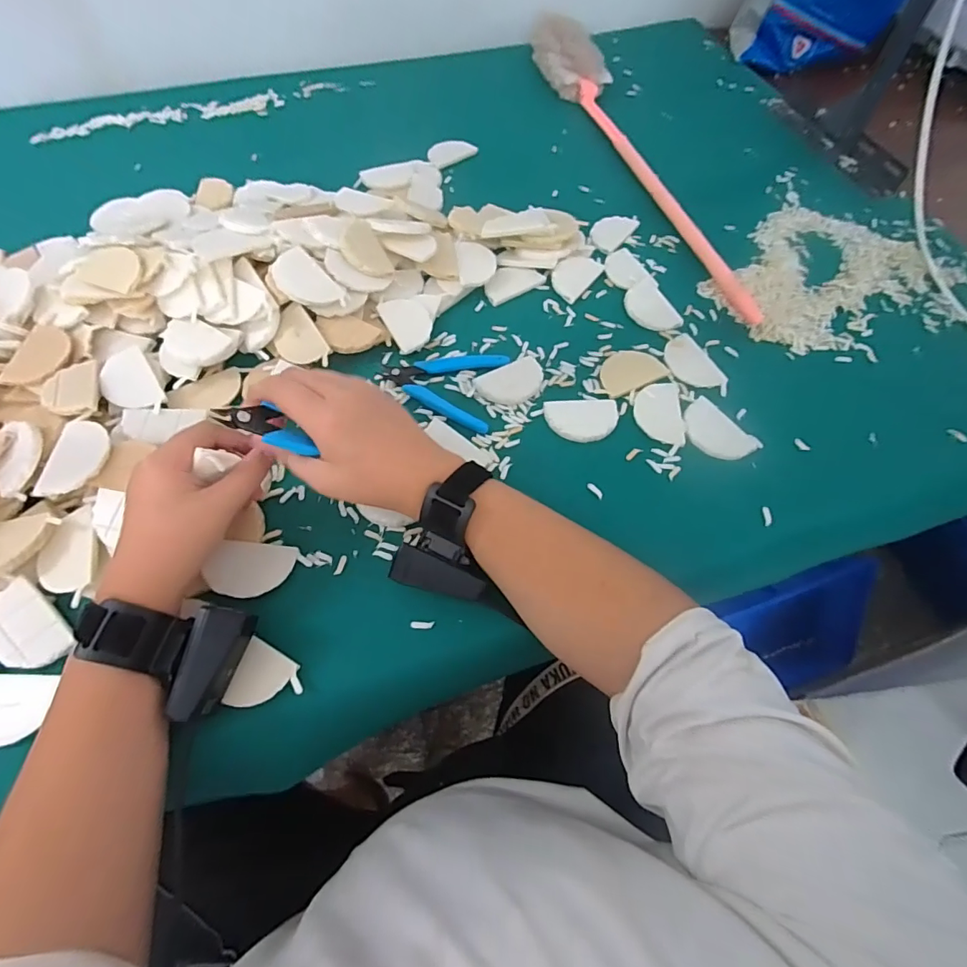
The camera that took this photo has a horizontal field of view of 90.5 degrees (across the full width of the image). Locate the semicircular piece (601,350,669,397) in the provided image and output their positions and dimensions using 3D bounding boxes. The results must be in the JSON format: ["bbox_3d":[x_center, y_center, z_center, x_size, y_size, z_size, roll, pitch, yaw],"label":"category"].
[{"bbox_3d":[0.144,-0.114,0.475,0.067,0.004,0.048,-25,66,-14],"label":"semicircular piece"}]

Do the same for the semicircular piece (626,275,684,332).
[{"bbox_3d":[0.180,-0.193,0.518,0.044,0.007,0.073,-23,65,-13],"label":"semicircular piece"}]

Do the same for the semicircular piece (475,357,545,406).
[{"bbox_3d":[0.029,-0.097,0.466,0.067,0.006,0.046,-26,66,-14],"label":"semicircular piece"}]

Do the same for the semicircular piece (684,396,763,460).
[{"bbox_3d":[0.213,-0.047,0.440,0.044,0.005,0.068,-36,69,-18],"label":"semicircular piece"}]

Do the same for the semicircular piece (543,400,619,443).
[{"bbox_3d":[0.094,-0.060,0.448,0.068,0.005,0.047,-4,62,-3],"label":"semicircular piece"}]

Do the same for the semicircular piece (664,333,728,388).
[{"bbox_3d":[0.207,-0.121,0.481,0.043,0.004,0.070,-16,64,-10],"label":"semicircular piece"}]

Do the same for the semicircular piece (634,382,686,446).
[{"bbox_3d":[0.166,-0.068,0.451,0.043,0.004,0.071,4,62,1],"label":"semicircular piece"}]

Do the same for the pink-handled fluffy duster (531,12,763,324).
[{"bbox_3d":[0.208,-0.460,0.635,0.080,0.046,0.646,-17,64,-10],"label":"pink-handled fluffy duster"}]

